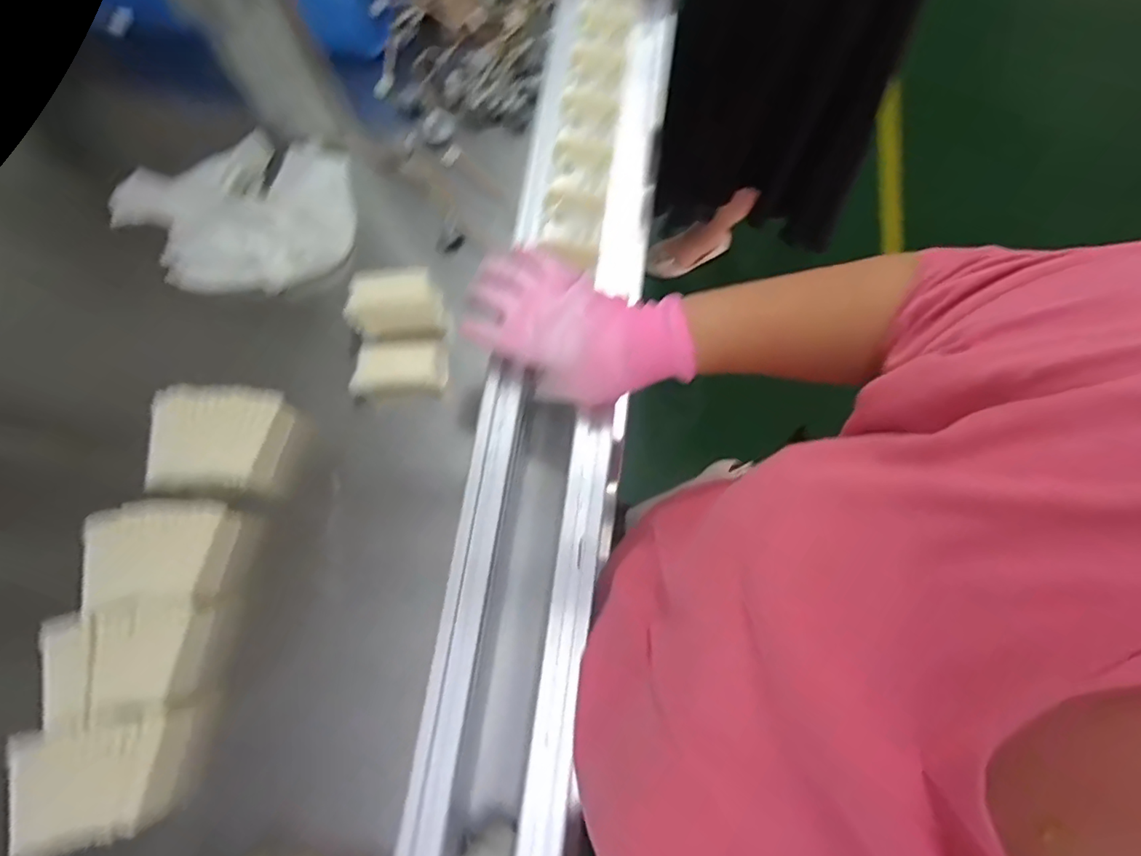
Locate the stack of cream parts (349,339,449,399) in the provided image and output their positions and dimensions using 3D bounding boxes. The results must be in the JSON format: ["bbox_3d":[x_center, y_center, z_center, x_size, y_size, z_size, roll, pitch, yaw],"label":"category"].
[{"bbox_3d":[-0.166,-0.061,0.562,0.087,0.023,0.055,2,74,-1],"label":"stack of cream parts"}]

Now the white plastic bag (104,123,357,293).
[{"bbox_3d":[-0.349,-0.222,0.608,0.237,0.044,0.193,-28,76,-9],"label":"white plastic bag"}]

